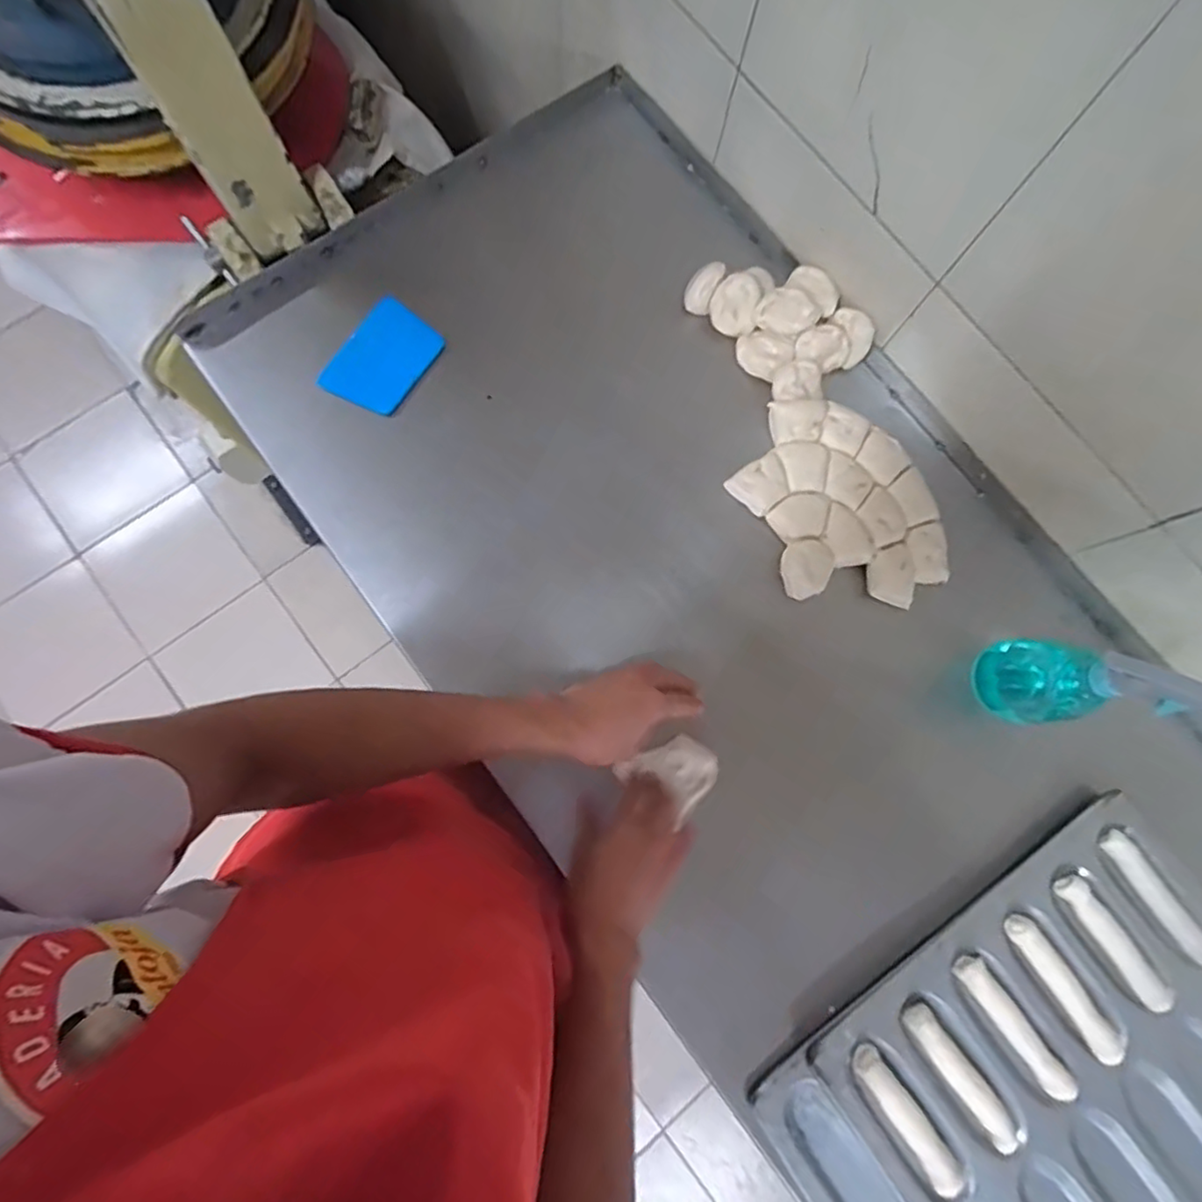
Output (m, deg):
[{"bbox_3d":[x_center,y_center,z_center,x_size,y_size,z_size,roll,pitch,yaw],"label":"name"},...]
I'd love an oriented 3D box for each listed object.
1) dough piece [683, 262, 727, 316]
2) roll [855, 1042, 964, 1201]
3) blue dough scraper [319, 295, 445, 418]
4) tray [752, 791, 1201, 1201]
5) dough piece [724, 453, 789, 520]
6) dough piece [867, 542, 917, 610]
[{"bbox_3d":[0.117,-0.356,0.718,0.035,0.046,0.049,19,79,3],"label":"dough piece"},{"bbox_3d":[0.269,0.457,0.547,0.029,0.020,0.124,-35,81,-7],"label":"roll"},{"bbox_3d":[-0.239,-0.270,0.687,0.091,0.005,0.127,32,80,5],"label":"blue dough scraper"},{"bbox_3d":[0.426,0.461,0.561,0.465,0.022,0.352,-35,81,-7],"label":"tray"},{"bbox_3d":[0.176,-0.128,0.675,0.063,0.014,0.053,-39,82,-8],"label":"dough piece"},{"bbox_3d":[0.313,-0.030,0.663,0.053,0.006,0.065,24,80,4],"label":"dough piece"}]

